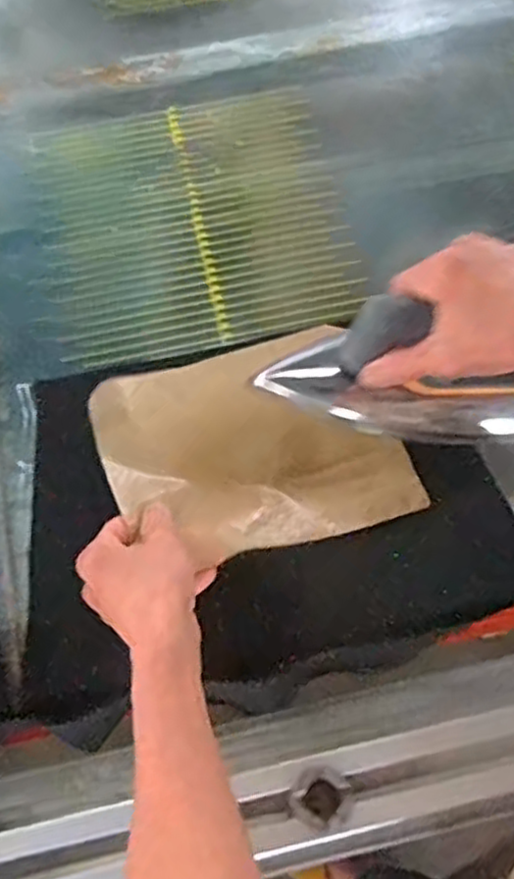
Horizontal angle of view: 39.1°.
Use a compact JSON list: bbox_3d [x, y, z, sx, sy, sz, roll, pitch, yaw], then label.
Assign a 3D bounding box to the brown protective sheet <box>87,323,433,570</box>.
[{"bbox_3d":[-0.005,0.003,0.581,0.219,0.030,0.187,-18,67,-10],"label":"brown protective sheet"}]

